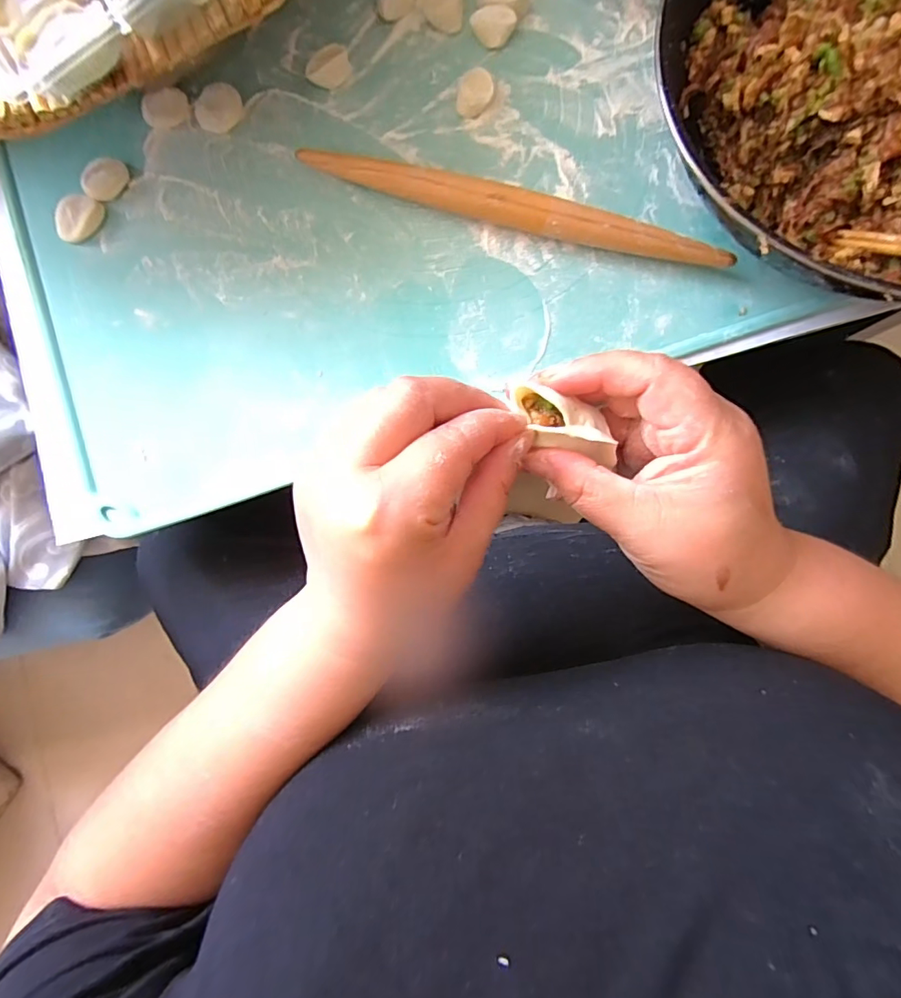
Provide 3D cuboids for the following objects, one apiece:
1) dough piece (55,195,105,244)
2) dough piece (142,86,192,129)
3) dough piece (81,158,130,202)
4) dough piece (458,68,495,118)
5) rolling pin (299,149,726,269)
[{"bbox_3d":[-0.299,-0.225,0.409,0.029,0.009,0.040,41,90,5],"label":"dough piece"},{"bbox_3d":[-0.228,-0.314,0.408,0.038,0.006,0.028,-16,86,3],"label":"dough piece"},{"bbox_3d":[-0.276,-0.256,0.407,0.036,0.009,0.026,-40,85,1],"label":"dough piece"},{"bbox_3d":[0.019,-0.310,0.387,0.026,0.017,0.032,10,88,4],"label":"dough piece"},{"bbox_3d":[0.044,-0.214,0.375,0.314,0.029,0.022,17,88,5],"label":"rolling pin"}]

